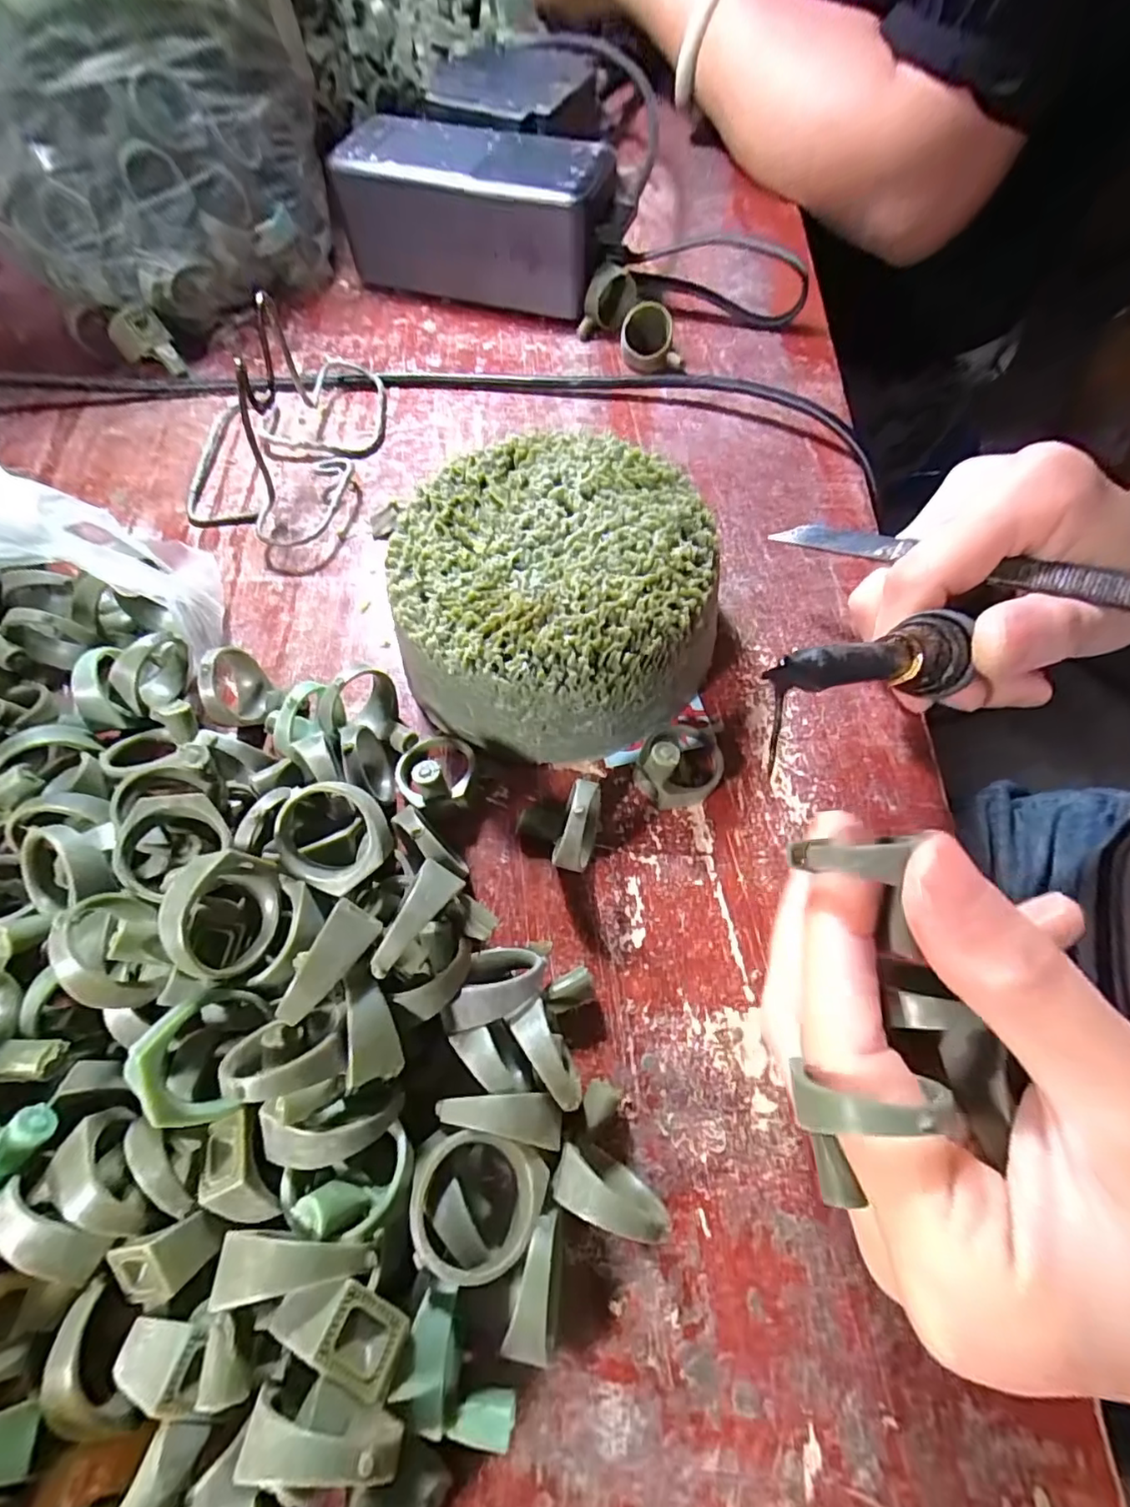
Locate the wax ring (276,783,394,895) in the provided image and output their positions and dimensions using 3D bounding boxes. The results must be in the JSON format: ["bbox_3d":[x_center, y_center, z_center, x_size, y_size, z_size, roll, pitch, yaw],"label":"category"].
[{"bbox_3d":[-0.059,0.021,0.143,0.027,0.007,0.027,0,86,3],"label":"wax ring"}]

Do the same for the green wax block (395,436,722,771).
[{"bbox_3d":[-0.003,-0.050,0.186,0.098,0.046,0.104,-8,65,-2],"label":"green wax block"}]

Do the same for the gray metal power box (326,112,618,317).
[{"bbox_3d":[-0.042,-0.266,0.282,0.132,0.053,0.052,17,67,9],"label":"gray metal power box"}]

